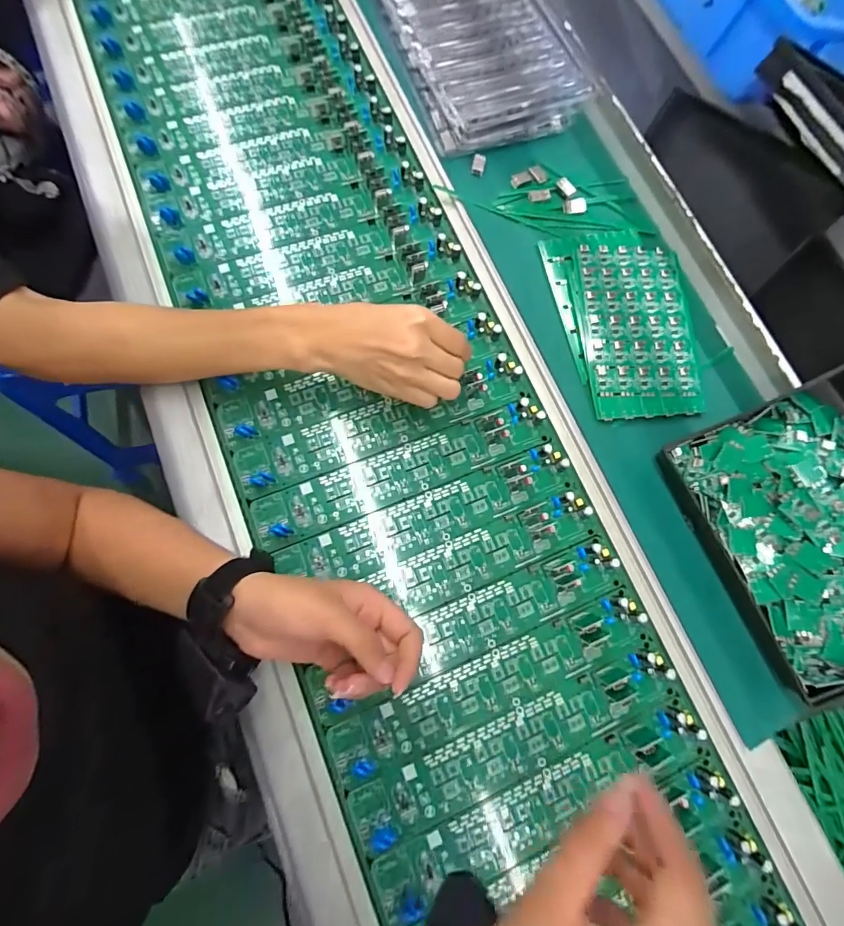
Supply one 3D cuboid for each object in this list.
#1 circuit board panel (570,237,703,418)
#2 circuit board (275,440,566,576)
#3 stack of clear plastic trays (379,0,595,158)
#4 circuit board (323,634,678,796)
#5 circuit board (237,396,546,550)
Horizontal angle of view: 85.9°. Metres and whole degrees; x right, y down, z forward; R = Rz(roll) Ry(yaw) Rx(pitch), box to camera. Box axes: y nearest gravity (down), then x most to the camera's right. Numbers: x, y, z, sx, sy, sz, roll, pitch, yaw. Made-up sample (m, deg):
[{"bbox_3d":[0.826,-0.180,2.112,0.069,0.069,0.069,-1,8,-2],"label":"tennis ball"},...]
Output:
[{"bbox_3d":[0.212,-0.141,0.449,0.110,0.010,0.202,-2,74,-6],"label":"circuit board panel"},{"bbox_3d":[0.007,0.049,0.399,0.261,0.011,0.047,-22,78,-6],"label":"circuit board"},{"bbox_3d":[0.052,-0.484,0.507,0.162,0.040,0.287,-19,76,-10],"label":"stack of clear plastic trays"},{"bbox_3d":[0.059,0.179,0.367,0.269,0.014,0.045,-21,77,-11],"label":"circuit board"},{"bbox_3d":[-0.019,0.007,0.406,0.273,0.011,0.048,-21,77,-11],"label":"circuit board"}]

